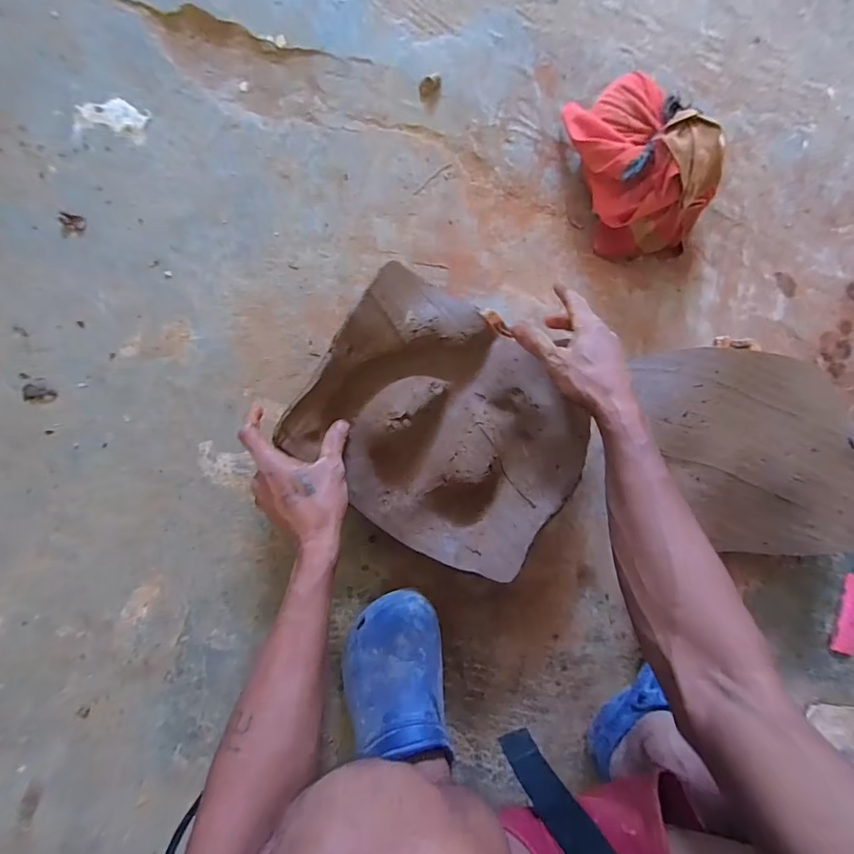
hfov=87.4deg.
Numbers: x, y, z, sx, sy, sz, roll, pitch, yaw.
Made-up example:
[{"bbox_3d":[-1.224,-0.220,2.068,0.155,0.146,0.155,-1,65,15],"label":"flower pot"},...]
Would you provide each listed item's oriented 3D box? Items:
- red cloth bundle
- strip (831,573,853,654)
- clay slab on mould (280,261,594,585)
[{"bbox_3d":[0.265,-0.324,0.544,0.119,0.126,0.207,-21,93,-9],"label":"red cloth bundle"},{"bbox_3d":[0.613,0.271,0.644,0.048,0.011,0.109,17,87,-9],"label":"strip"},{"bbox_3d":[0.018,0.001,0.487,0.290,0.053,0.246,39,84,-7],"label":"clay slab on mould"}]

